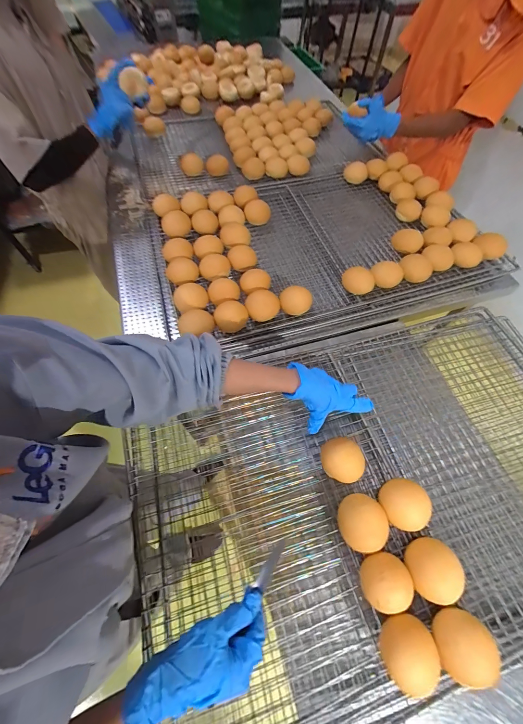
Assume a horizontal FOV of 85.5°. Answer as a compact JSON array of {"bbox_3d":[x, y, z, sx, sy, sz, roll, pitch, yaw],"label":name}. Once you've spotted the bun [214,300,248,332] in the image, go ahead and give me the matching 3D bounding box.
[{"bbox_3d":[-0.072,-0.108,0.651,0.074,0.044,0.069,-12,61,-9],"label":"bun"}]

